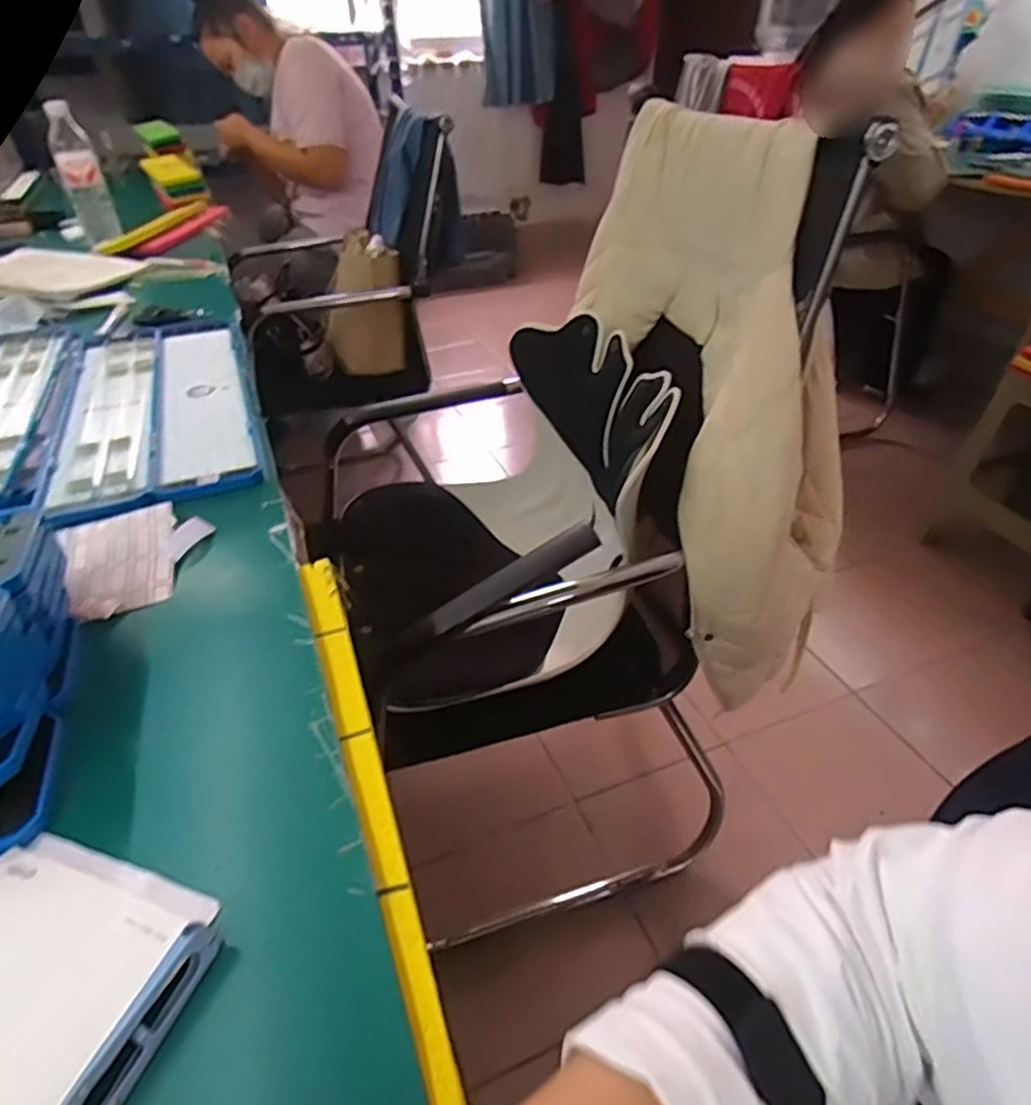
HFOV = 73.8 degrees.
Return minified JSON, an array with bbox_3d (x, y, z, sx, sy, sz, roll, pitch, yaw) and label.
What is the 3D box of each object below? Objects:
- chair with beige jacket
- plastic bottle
[{"bbox_3d":[0.063,-0.003,0.916,0.495,0.952,0.487,-12,38,-16],"label":"chair with beige jacket"},{"bbox_3d":[-0.797,-0.695,1.262,0.073,0.208,0.076,-22,42,-27],"label":"plastic bottle"}]

